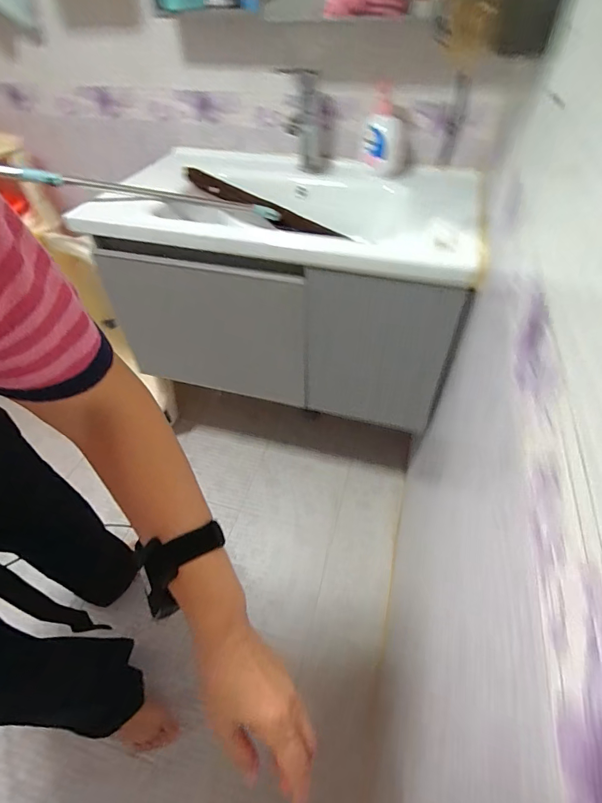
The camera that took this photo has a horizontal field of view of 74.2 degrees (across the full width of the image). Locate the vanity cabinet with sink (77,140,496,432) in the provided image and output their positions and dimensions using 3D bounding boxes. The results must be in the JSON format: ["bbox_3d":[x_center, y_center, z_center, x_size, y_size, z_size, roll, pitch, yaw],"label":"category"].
[{"bbox_3d":[-0.024,-0.306,0.968,0.739,0.409,0.428,10,48,13],"label":"vanity cabinet with sink"}]

